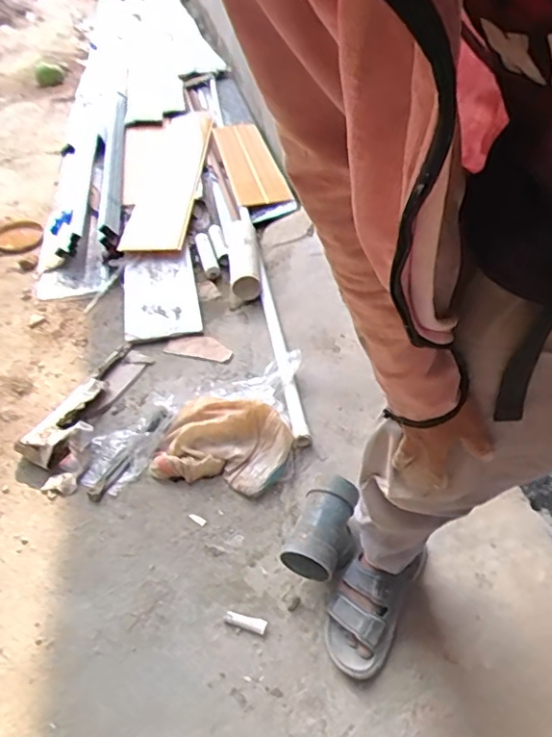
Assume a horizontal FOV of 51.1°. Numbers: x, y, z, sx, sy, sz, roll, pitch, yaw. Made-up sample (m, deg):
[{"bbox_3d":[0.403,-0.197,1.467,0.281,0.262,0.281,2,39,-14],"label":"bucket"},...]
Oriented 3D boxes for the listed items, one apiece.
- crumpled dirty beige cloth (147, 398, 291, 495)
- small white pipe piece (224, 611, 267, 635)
[{"bbox_3d":[-0.115,0.155,1.260,0.272,0.068,0.223,9,42,14],"label":"crumpled dirty beige cloth"},{"bbox_3d":[-0.053,0.438,1.000,0.073,0.008,0.025,12,43,17],"label":"small white pipe piece"}]

